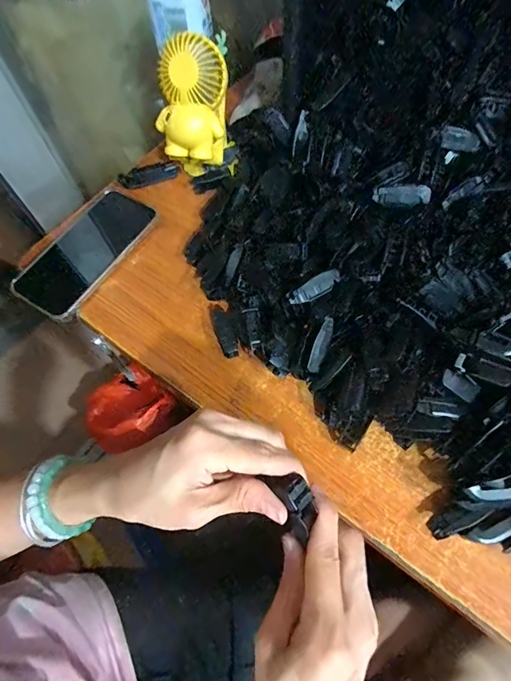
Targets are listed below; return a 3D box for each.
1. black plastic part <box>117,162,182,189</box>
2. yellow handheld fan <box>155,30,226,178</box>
[{"bbox_3d":[-0.132,-0.206,0.473,0.074,0.022,0.016,-22,65,-7],"label":"black plastic part"},{"bbox_3d":[-0.066,-0.230,0.410,0.069,0.145,0.075,6,65,6],"label":"yellow handheld fan"}]

